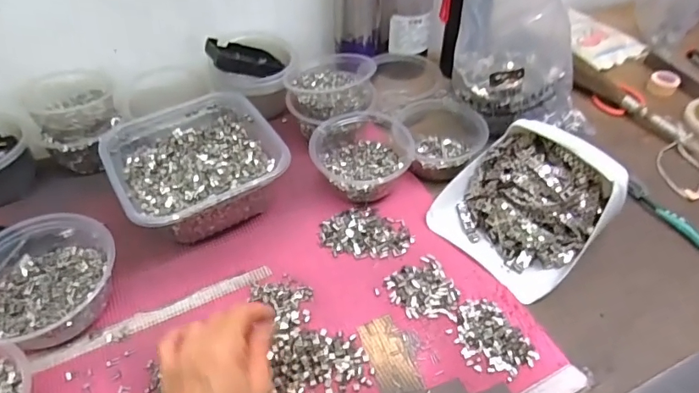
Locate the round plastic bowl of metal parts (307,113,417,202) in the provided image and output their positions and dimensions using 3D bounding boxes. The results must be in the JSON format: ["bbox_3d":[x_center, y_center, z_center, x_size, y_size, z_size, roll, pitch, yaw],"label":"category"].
[{"bbox_3d":[0.012,-0.048,0.562,0.113,0.053,0.110,0,46,0],"label":"round plastic bowl of metal parts"}]

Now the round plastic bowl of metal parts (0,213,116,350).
[{"bbox_3d":[-0.298,0.074,0.449,0.148,0.052,0.138,22,50,21],"label":"round plastic bowl of metal parts"}]

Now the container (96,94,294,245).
[{"bbox_3d":[-0.173,-0.034,0.540,0.172,0.061,0.177,-26,51,-23],"label":"container"}]

